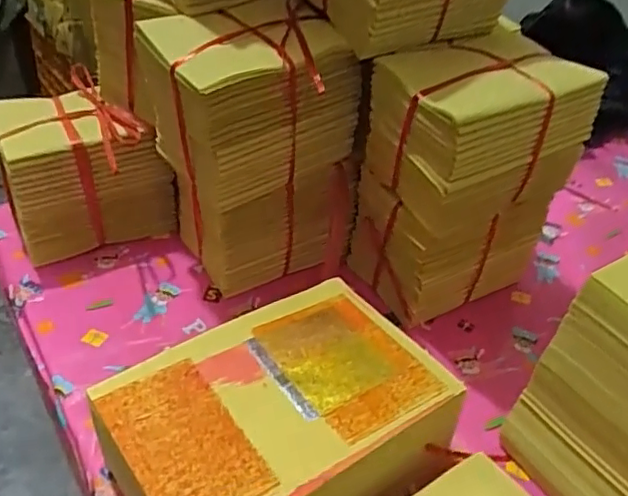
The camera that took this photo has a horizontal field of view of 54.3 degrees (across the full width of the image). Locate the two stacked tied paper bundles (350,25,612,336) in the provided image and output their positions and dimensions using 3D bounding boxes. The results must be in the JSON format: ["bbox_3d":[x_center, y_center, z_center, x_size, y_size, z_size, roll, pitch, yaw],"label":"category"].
[{"bbox_3d":[0.147,-0.062,0.599,0.171,0.246,0.124,-16,45,-23],"label":"two stacked tied paper bundles"}]

